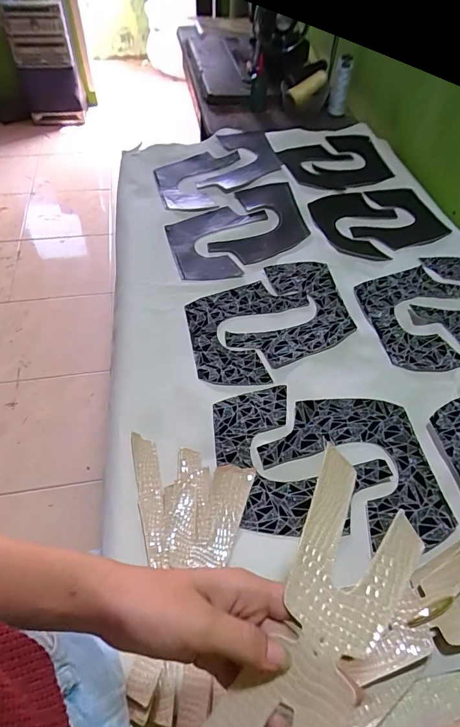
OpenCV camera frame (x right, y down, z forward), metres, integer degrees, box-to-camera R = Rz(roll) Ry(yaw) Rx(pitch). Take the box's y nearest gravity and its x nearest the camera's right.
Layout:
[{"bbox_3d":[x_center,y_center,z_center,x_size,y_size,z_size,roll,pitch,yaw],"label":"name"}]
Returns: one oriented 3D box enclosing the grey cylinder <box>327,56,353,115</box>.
[{"bbox_3d":[0.274,-0.687,1.031,0.041,0.124,0.029,15,35,14],"label":"grey cylinder"}]

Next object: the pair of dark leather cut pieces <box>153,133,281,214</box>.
[{"bbox_3d":[-0.030,-0.394,0.836,0.260,0.040,0.185,-29,57,-17],"label":"pair of dark leather cut pieces"}]

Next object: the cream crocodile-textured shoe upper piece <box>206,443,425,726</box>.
[{"bbox_3d":[0.046,0.164,0.243,0.073,0.026,0.216,27,69,22],"label":"cream crocodile-textured shoe upper piece"}]

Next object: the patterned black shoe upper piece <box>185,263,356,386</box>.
[{"bbox_3d":[0.056,-0.062,0.610,0.228,0.012,0.194,-12,56,-2],"label":"patterned black shoe upper piece"}]

